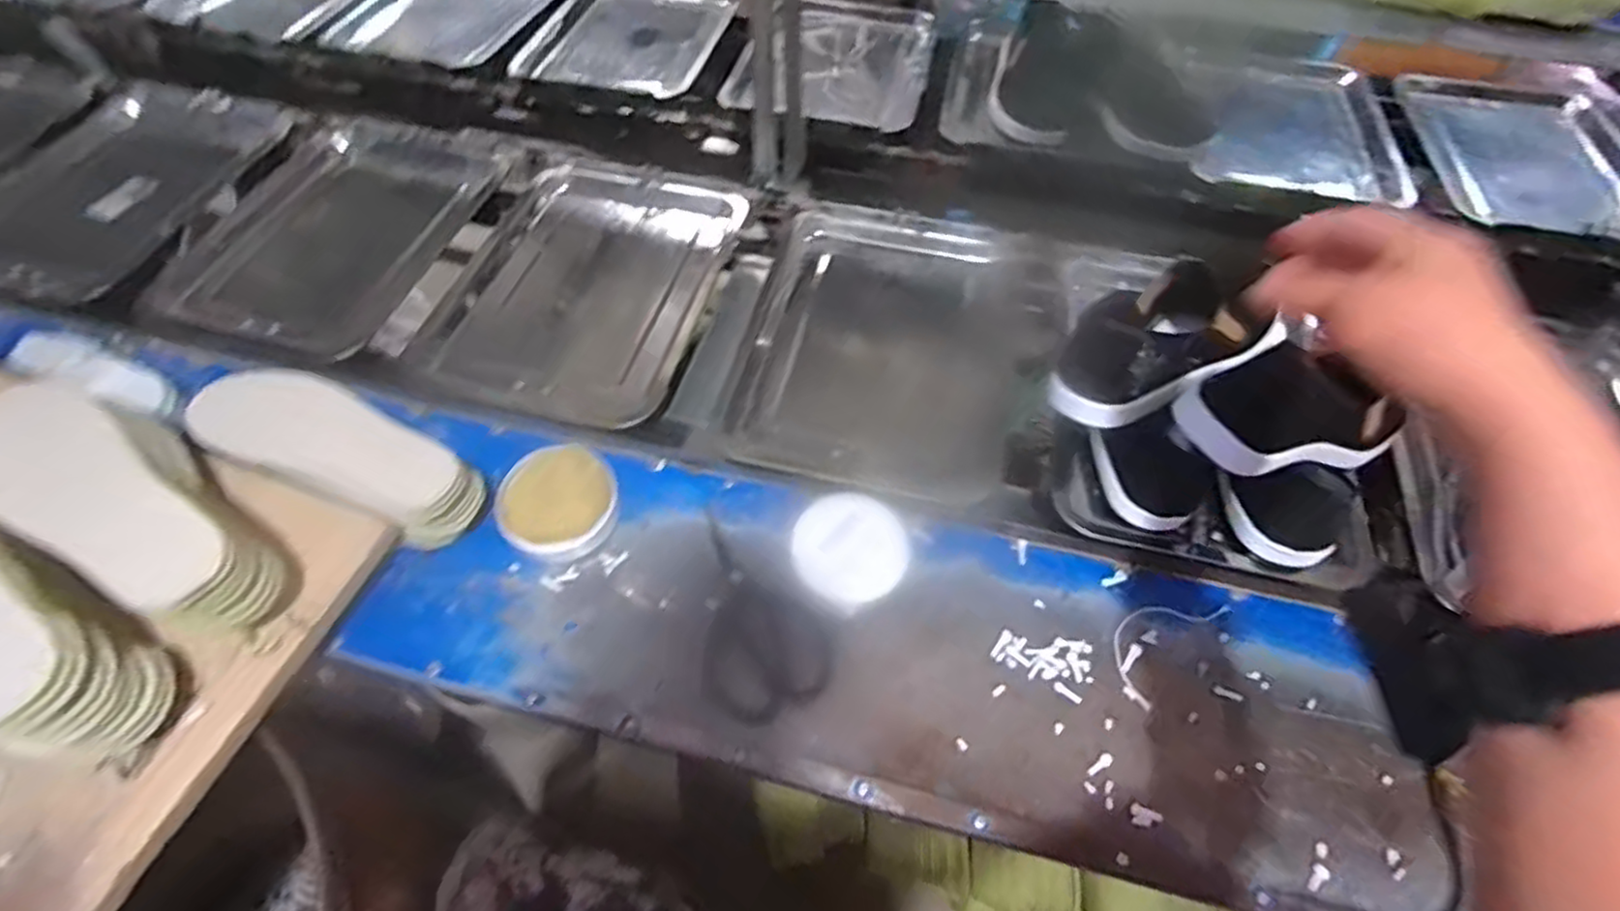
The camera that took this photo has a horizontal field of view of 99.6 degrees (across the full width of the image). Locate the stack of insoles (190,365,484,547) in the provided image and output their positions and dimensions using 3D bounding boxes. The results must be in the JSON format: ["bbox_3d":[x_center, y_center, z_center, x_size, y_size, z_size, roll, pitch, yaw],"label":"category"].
[{"bbox_3d":[-0.419,0.002,0.621,0.278,0.076,0.094,21,58,13],"label":"stack of insoles"}]

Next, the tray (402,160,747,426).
[{"bbox_3d":[-0.233,-0.195,0.755,0.267,0.046,0.351,12,56,7],"label":"tray"}]

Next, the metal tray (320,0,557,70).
[{"bbox_3d":[-0.567,-0.707,1.096,0.299,0.069,0.370,18,57,11],"label":"metal tray"}]

